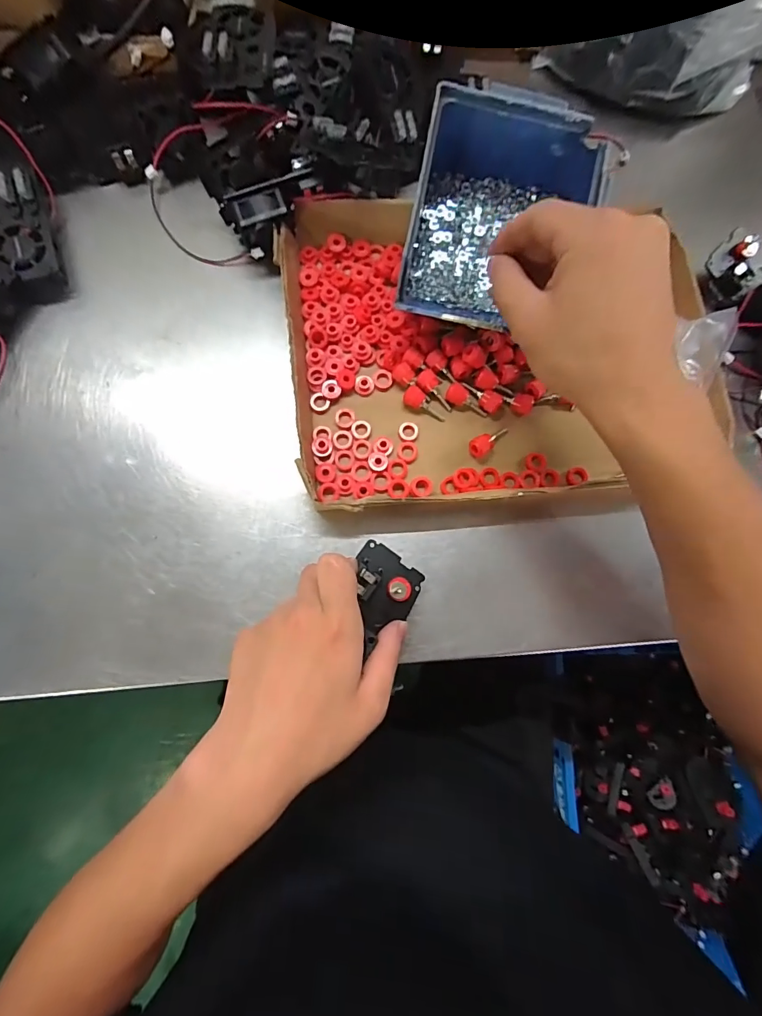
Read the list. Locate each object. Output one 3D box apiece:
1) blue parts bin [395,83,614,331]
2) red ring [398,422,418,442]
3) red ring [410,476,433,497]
[{"bbox_3d":[0.082,-0.204,0.309,0.117,0.067,0.145,11,86,-3],"label":"blue parts bin"},{"bbox_3d":[0.021,-0.059,0.335,0.015,0.004,0.015,1,80,-3],"label":"red ring"},{"bbox_3d":[0.030,-0.016,0.325,0.016,0.007,0.016,1,80,-3],"label":"red ring"}]

